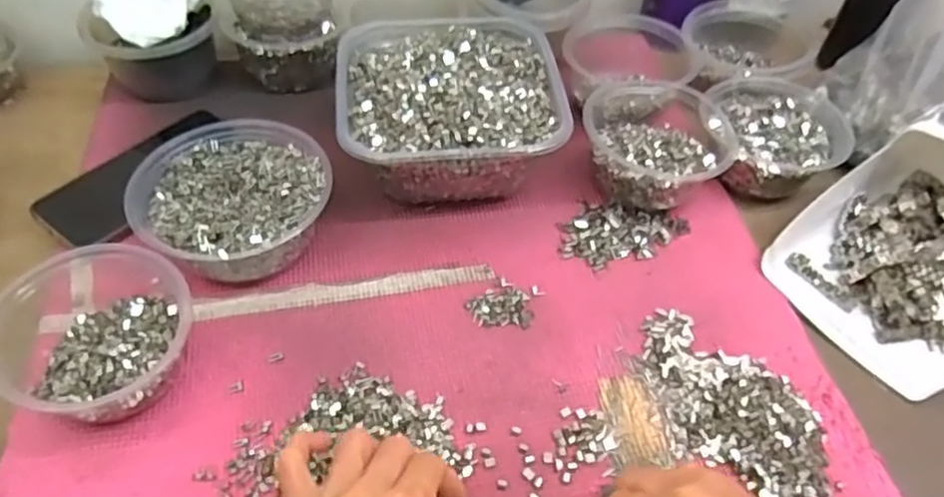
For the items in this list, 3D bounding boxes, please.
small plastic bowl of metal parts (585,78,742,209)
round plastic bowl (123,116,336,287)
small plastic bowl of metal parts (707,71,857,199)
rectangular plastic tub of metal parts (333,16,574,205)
[{"bbox_3d":[0.148,-0.090,0.552,0.116,0.061,0.126,1,50,-2],"label":"small plastic bowl of metal parts"},{"bbox_3d":[-0.175,-0.033,0.500,0.129,0.055,0.131,1,50,-2],"label":"round plastic bowl"},{"bbox_3d":[0.253,-0.096,0.573,0.116,0.042,0.113,8,50,4],"label":"small plastic bowl of metal parts"},{"bbox_3d":[-0.020,-0.116,0.554,0.171,0.079,0.174,-4,50,-6],"label":"rectangular plastic tub of metal parts"}]

